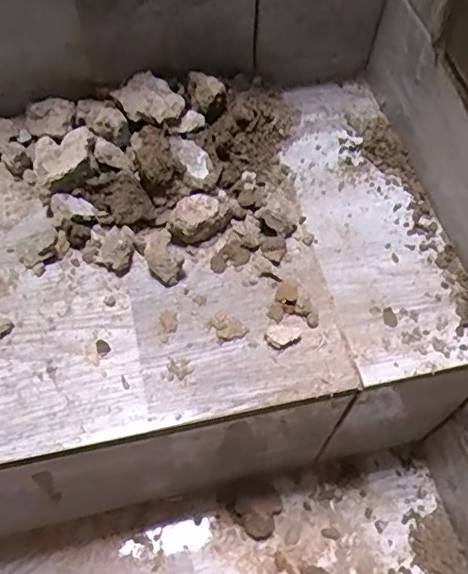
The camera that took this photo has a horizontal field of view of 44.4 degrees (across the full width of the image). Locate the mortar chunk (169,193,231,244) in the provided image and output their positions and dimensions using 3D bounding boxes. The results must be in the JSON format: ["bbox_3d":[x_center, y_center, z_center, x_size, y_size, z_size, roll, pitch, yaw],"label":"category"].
[{"bbox_3d":[-0.023,-0.046,0.374,0.041,0.022,0.021,-25,63,-16],"label":"mortar chunk"}]

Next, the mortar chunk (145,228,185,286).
[{"bbox_3d":[-0.046,-0.022,0.363,0.021,0.019,0.038,-19,62,-13],"label":"mortar chunk"}]

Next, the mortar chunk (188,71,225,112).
[{"bbox_3d":[-0.019,-0.141,0.409,0.026,0.017,0.029,-3,59,-4],"label":"mortar chunk"}]

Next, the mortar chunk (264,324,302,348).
[{"bbox_3d":[0.030,0.028,0.344,0.021,0.007,0.014,-28,64,-18],"label":"mortar chunk"}]

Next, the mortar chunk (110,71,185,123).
[{"bbox_3d":[-0.060,-0.134,0.407,0.036,0.017,0.050,-38,67,-22],"label":"mortar chunk"}]

